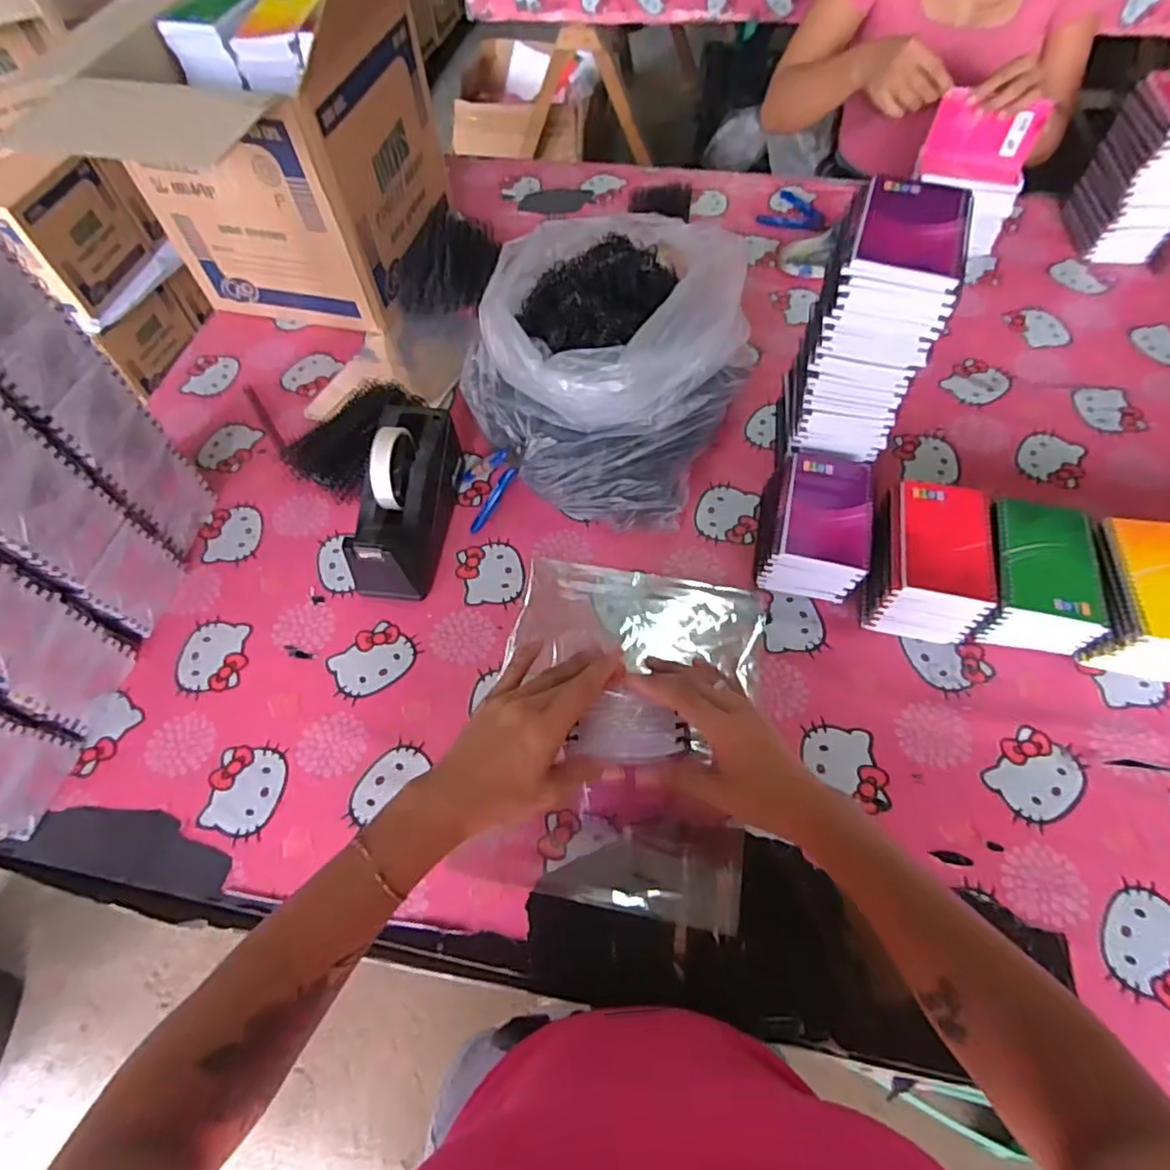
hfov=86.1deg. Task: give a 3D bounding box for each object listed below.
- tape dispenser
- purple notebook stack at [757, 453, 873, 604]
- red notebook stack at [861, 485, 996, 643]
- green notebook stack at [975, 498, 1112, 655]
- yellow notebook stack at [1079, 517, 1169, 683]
[{"bbox_3d":[-0.196,-0.096,0.687,0.082,0.124,0.212,5,60,6],"label":"tape dispenser"},{"bbox_3d":[0.242,-0.064,0.670,0.100,0.082,0.155,13,62,10],"label":"purple notebook stack"},{"bbox_3d":[0.349,-0.025,0.640,0.104,0.092,0.141,11,61,9],"label":"red notebook stack"},{"bbox_3d":[0.448,-0.008,0.632,0.106,0.081,0.137,4,60,5],"label":"green notebook stack"},{"bbox_3d":[0.548,0.013,0.617,0.110,0.082,0.145,9,61,8],"label":"yellow notebook stack"}]

